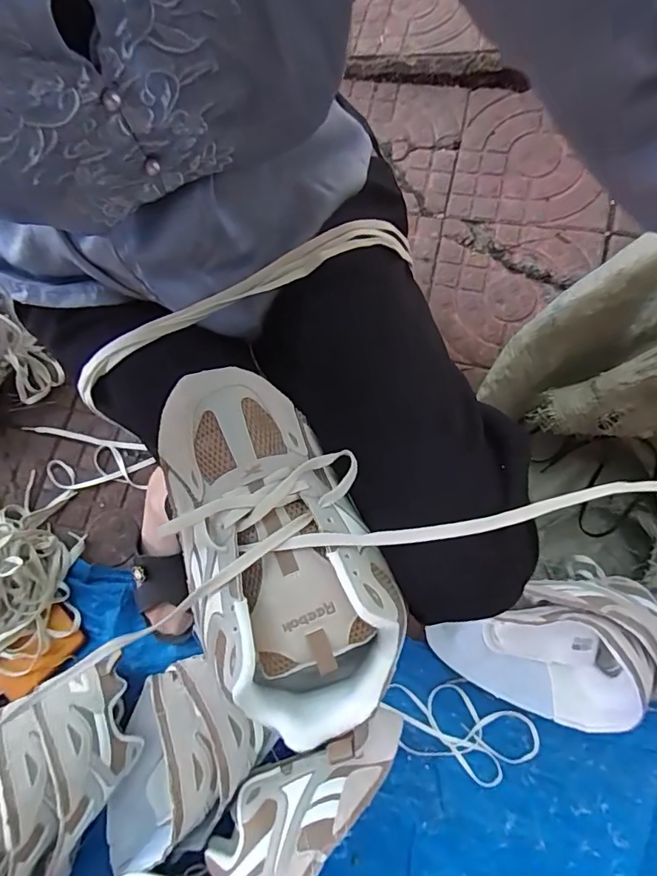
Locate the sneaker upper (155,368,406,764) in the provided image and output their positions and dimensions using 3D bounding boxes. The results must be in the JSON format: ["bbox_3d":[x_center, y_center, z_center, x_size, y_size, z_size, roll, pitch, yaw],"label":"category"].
[{"bbox_3d":[-0.037,0.071,0.327,0.124,0.068,0.241,-23,79,-4],"label":"sneaker upper"}]

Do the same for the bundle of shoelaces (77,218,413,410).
[{"bbox_3d":[-0.068,-0.105,0.391,0.291,0.036,0.032,-27,79,-8],"label":"bundle of shoelaces"}]

